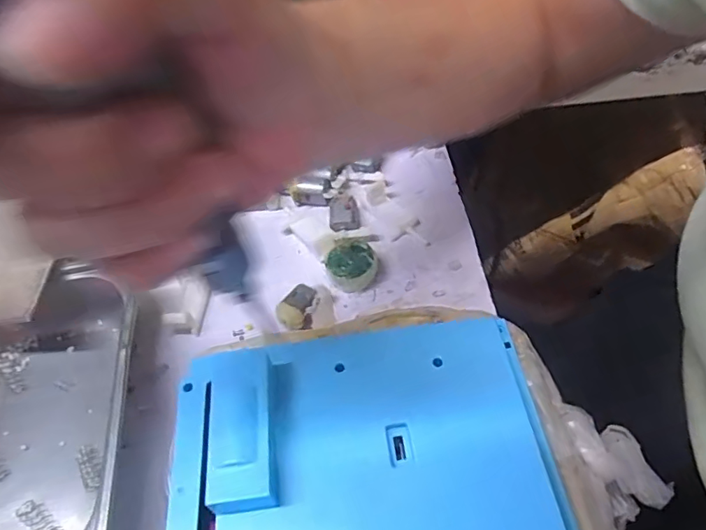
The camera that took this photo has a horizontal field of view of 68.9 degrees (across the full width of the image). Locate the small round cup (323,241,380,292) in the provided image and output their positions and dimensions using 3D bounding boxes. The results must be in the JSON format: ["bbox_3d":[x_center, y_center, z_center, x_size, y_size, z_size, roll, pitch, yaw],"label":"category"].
[{"bbox_3d":[-0.001,-0.001,0.333,0.033,0.017,0.031,-1,52,2],"label":"small round cup"}]

